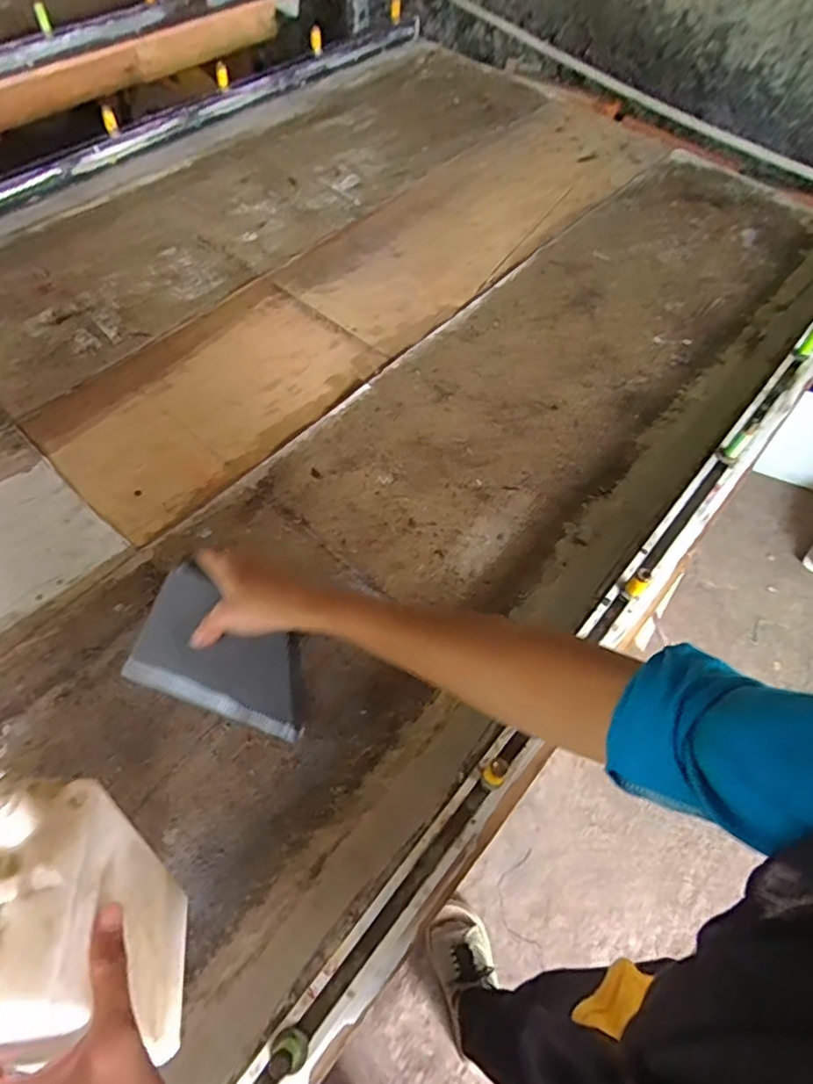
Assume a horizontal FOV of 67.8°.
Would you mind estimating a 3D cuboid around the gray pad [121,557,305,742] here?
[{"bbox_3d":[-0.147,0.085,0.476,0.146,0.112,0.013,20,21,7],"label":"gray pad"}]

